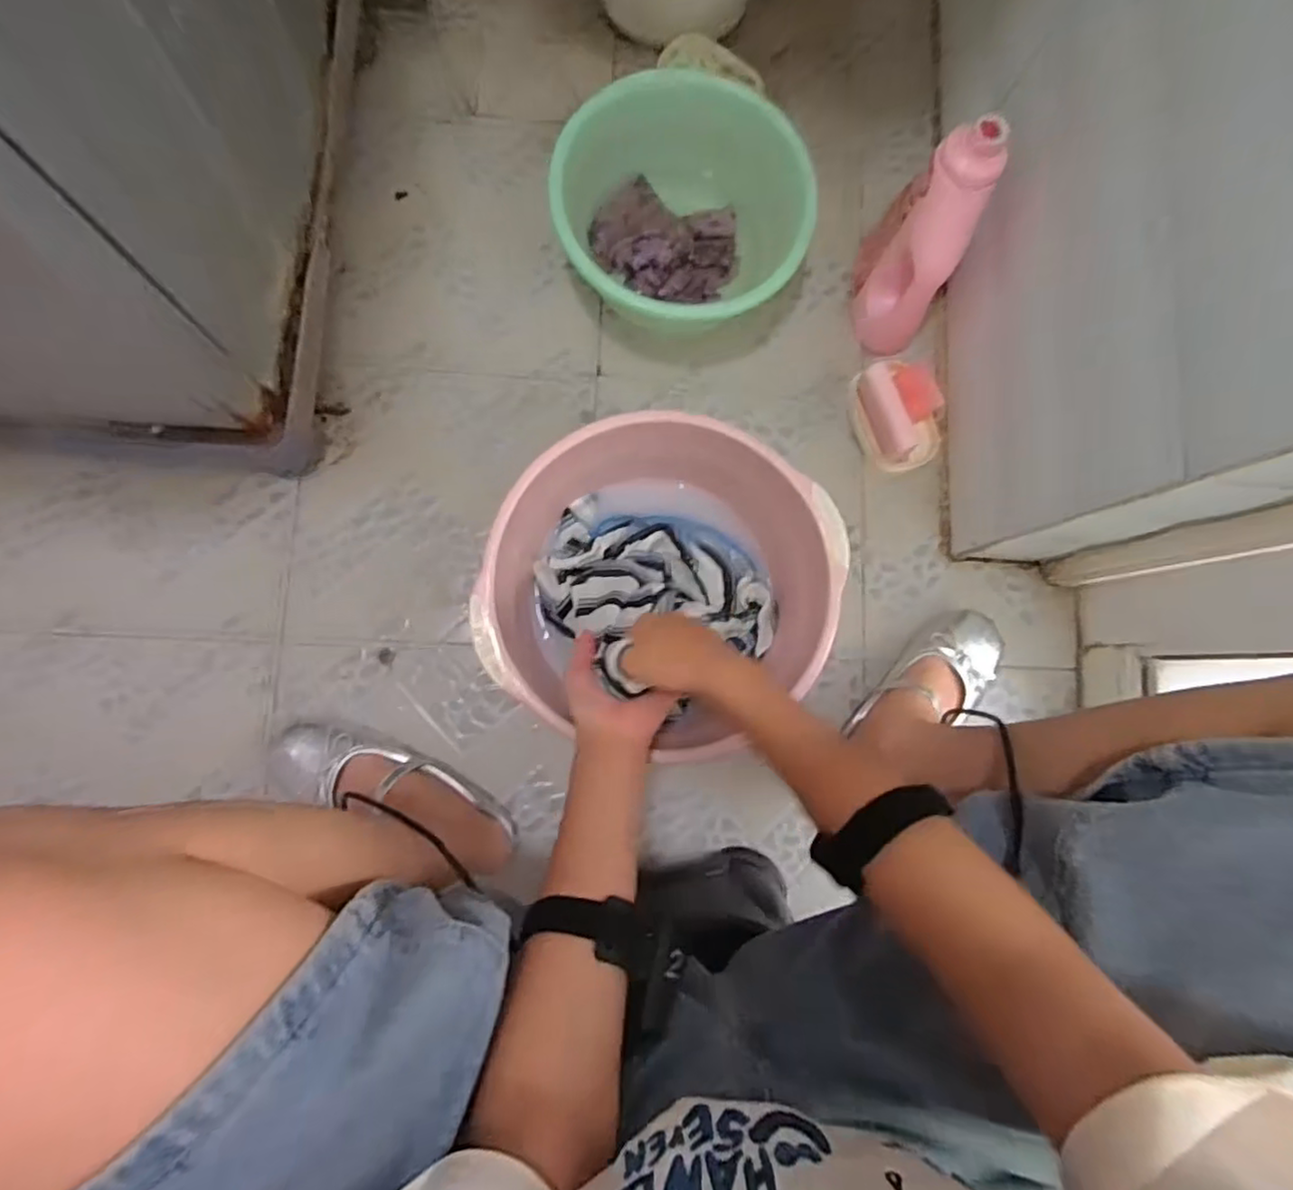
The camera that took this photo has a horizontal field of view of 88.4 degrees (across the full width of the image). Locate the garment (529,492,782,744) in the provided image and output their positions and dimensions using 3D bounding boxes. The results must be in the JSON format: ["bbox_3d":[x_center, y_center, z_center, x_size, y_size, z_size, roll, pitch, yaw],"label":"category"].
[{"bbox_3d":[0.015,0.002,0.606,0.236,0.170,0.166,19,81,-3],"label":"garment"}]

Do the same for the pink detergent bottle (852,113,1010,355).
[{"bbox_3d":[0.273,-0.342,0.672,0.073,0.221,0.096,16,82,-3],"label":"pink detergent bottle"}]

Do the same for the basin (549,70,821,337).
[{"bbox_3d":[0.035,-0.391,0.699,0.244,0.121,0.232,1,83,-6],"label":"basin"}]

